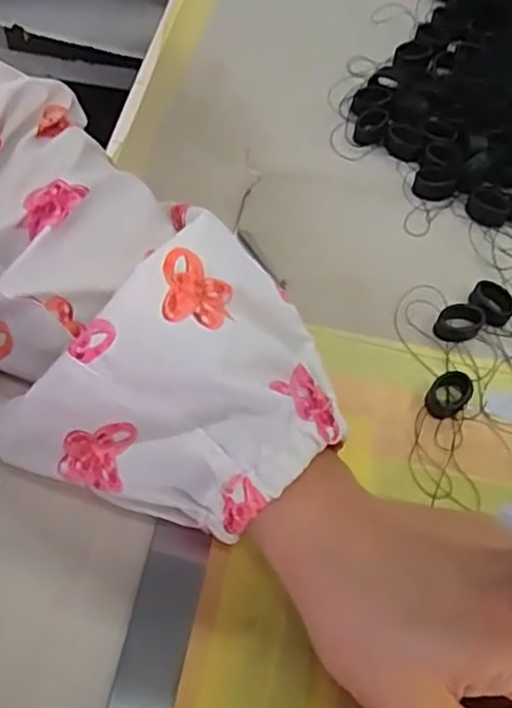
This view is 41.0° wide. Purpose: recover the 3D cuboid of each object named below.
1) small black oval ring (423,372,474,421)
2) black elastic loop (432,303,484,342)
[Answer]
[{"bbox_3d":[0.081,0.017,0.287,0.015,0.007,0.021,39,68,19],"label":"small black oval ring"},{"bbox_3d":[0.090,-0.014,0.302,0.020,0.008,0.015,-25,64,-13],"label":"black elastic loop"}]

